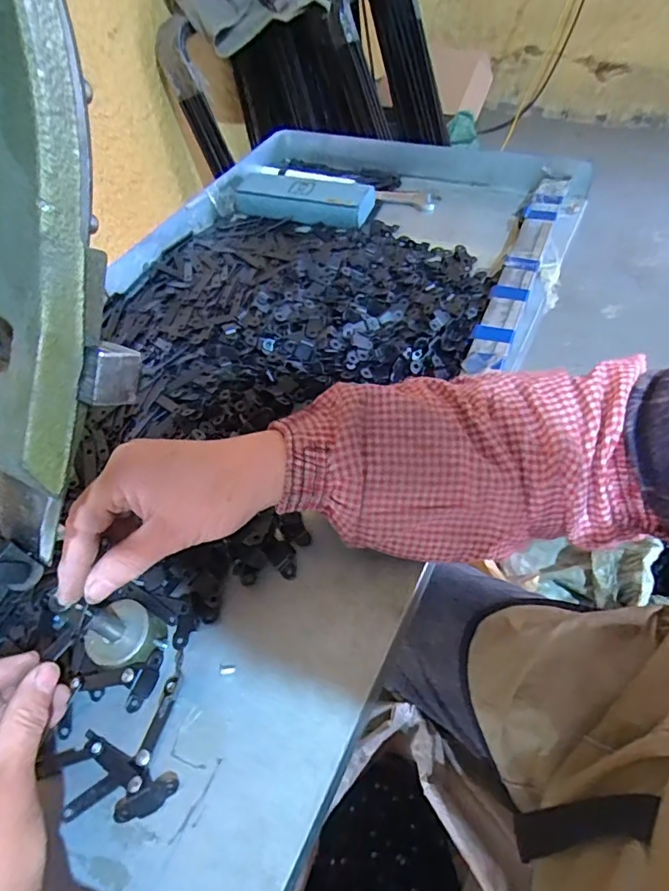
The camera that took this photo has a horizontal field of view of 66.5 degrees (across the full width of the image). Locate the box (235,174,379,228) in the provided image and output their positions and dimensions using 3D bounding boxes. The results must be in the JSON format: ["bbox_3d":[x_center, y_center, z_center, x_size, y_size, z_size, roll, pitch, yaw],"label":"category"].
[{"bbox_3d":[-0.039,-0.290,0.594,0.168,0.029,0.057,17,57,19],"label":"box"}]

